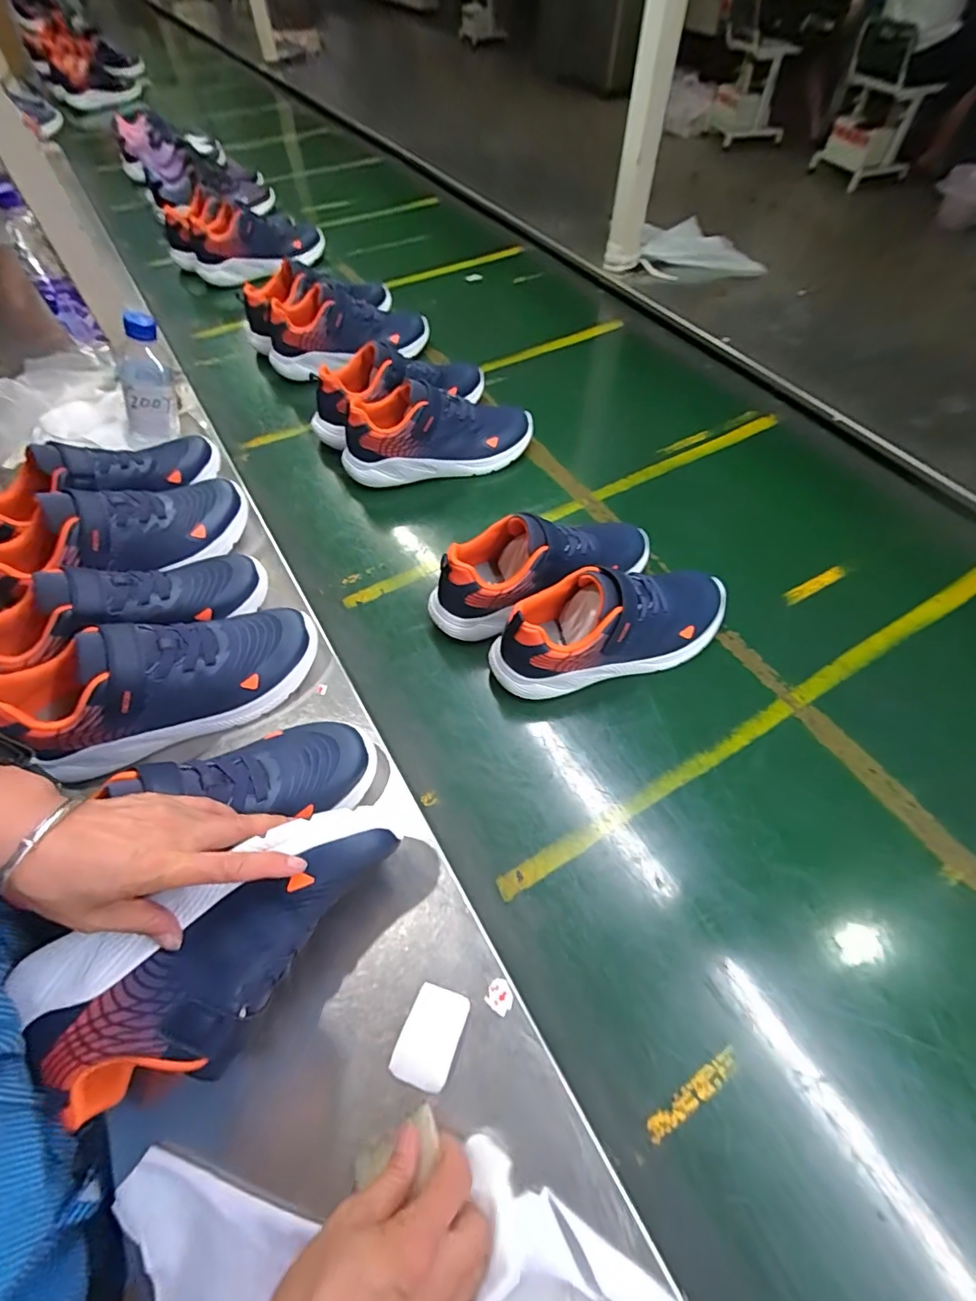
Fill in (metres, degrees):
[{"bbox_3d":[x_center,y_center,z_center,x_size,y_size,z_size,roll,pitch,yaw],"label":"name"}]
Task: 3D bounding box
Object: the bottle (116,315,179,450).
[{"bbox_3d":[-0.410,-0.317,0.614,0.062,0.151,0.054,25,32,17],"label":"bottle"}]

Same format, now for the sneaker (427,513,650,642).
[{"bbox_3d":[0.061,-0.095,0.556,0.259,0.103,0.100,-13,58,-7],"label":"sneaker"}]

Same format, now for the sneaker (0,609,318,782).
[{"bbox_3d":[-0.273,0.021,0.451,0.241,0.097,0.090,-18,58,-25],"label":"sneaker"}]

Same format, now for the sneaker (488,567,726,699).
[{"bbox_3d":[0.127,-0.027,0.516,0.249,0.105,0.078,-14,58,-7],"label":"sneaker"}]

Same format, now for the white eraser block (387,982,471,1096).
[{"bbox_3d":[-0.039,0.263,0.352,0.039,0.005,0.055,16,59,12],"label":"white eraser block"}]

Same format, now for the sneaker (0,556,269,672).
[{"bbox_3d":[-0.336,-0.037,0.483,0.237,0.106,0.084,-24,61,-12],"label":"sneaker"}]

